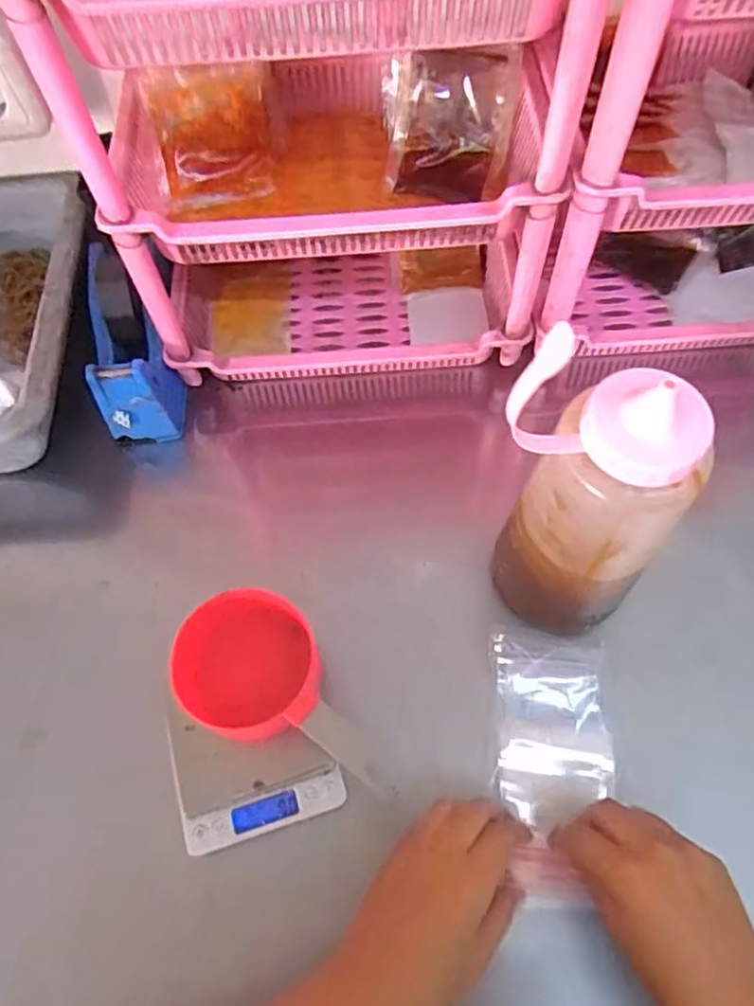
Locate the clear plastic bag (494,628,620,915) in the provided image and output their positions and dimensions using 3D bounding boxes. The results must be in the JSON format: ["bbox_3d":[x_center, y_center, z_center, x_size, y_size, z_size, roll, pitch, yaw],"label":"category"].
[{"bbox_3d":[0.115,0.167,0.436,0.079,0.019,0.166,4,63,5],"label":"clear plastic bag"}]

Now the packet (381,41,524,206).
[{"bbox_3d":[0.050,-0.277,0.488,0.099,0.096,0.023,7,21,6],"label":"packet"}]

